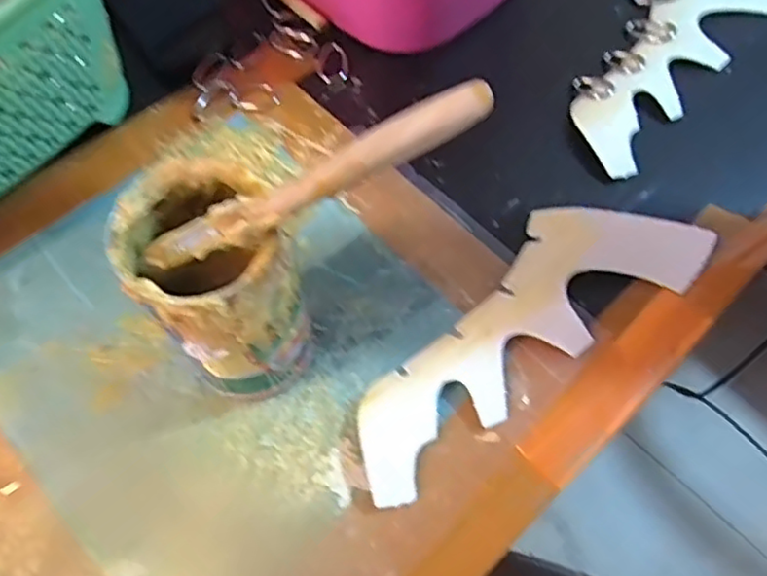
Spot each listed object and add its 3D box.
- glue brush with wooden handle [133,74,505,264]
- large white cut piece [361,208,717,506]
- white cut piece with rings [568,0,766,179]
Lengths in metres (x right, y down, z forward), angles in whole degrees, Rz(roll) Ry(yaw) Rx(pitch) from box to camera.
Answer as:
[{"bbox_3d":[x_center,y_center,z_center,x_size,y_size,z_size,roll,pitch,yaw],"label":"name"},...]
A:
[{"bbox_3d":[-0.029,-0.033,0.219,0.144,0.013,0.013,-20,58,30],"label":"glue brush with wooden handle"},{"bbox_3d":[0.074,0.015,0.350,0.230,0.010,0.076,-33,70,-15],"label":"large white cut piece"},{"bbox_3d":[0.201,-0.166,0.444,0.089,0.016,0.235,33,67,16],"label":"white cut piece with rings"}]

